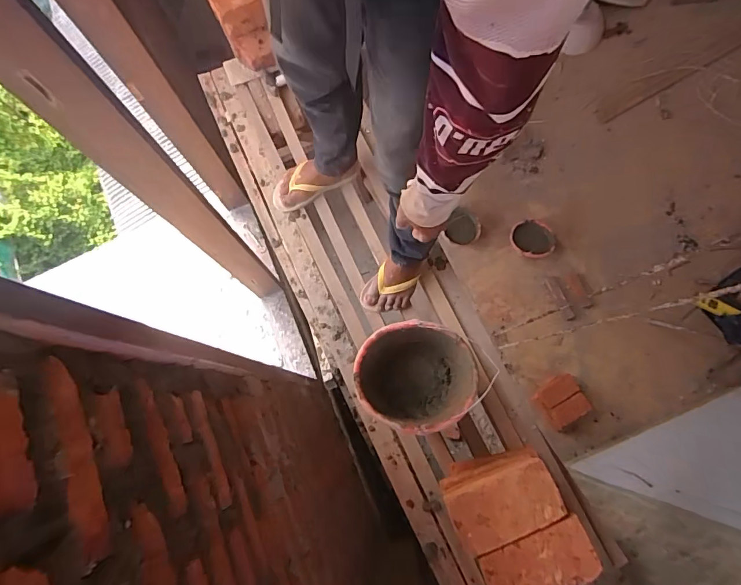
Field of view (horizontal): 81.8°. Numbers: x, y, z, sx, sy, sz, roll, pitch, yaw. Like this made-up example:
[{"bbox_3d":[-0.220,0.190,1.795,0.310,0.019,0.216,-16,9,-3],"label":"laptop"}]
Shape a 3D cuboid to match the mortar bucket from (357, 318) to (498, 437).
[{"bbox_3d":[0.096,0.185,0.947,0.252,0.163,0.229,19,76,7],"label":"mortar bucket"}]

